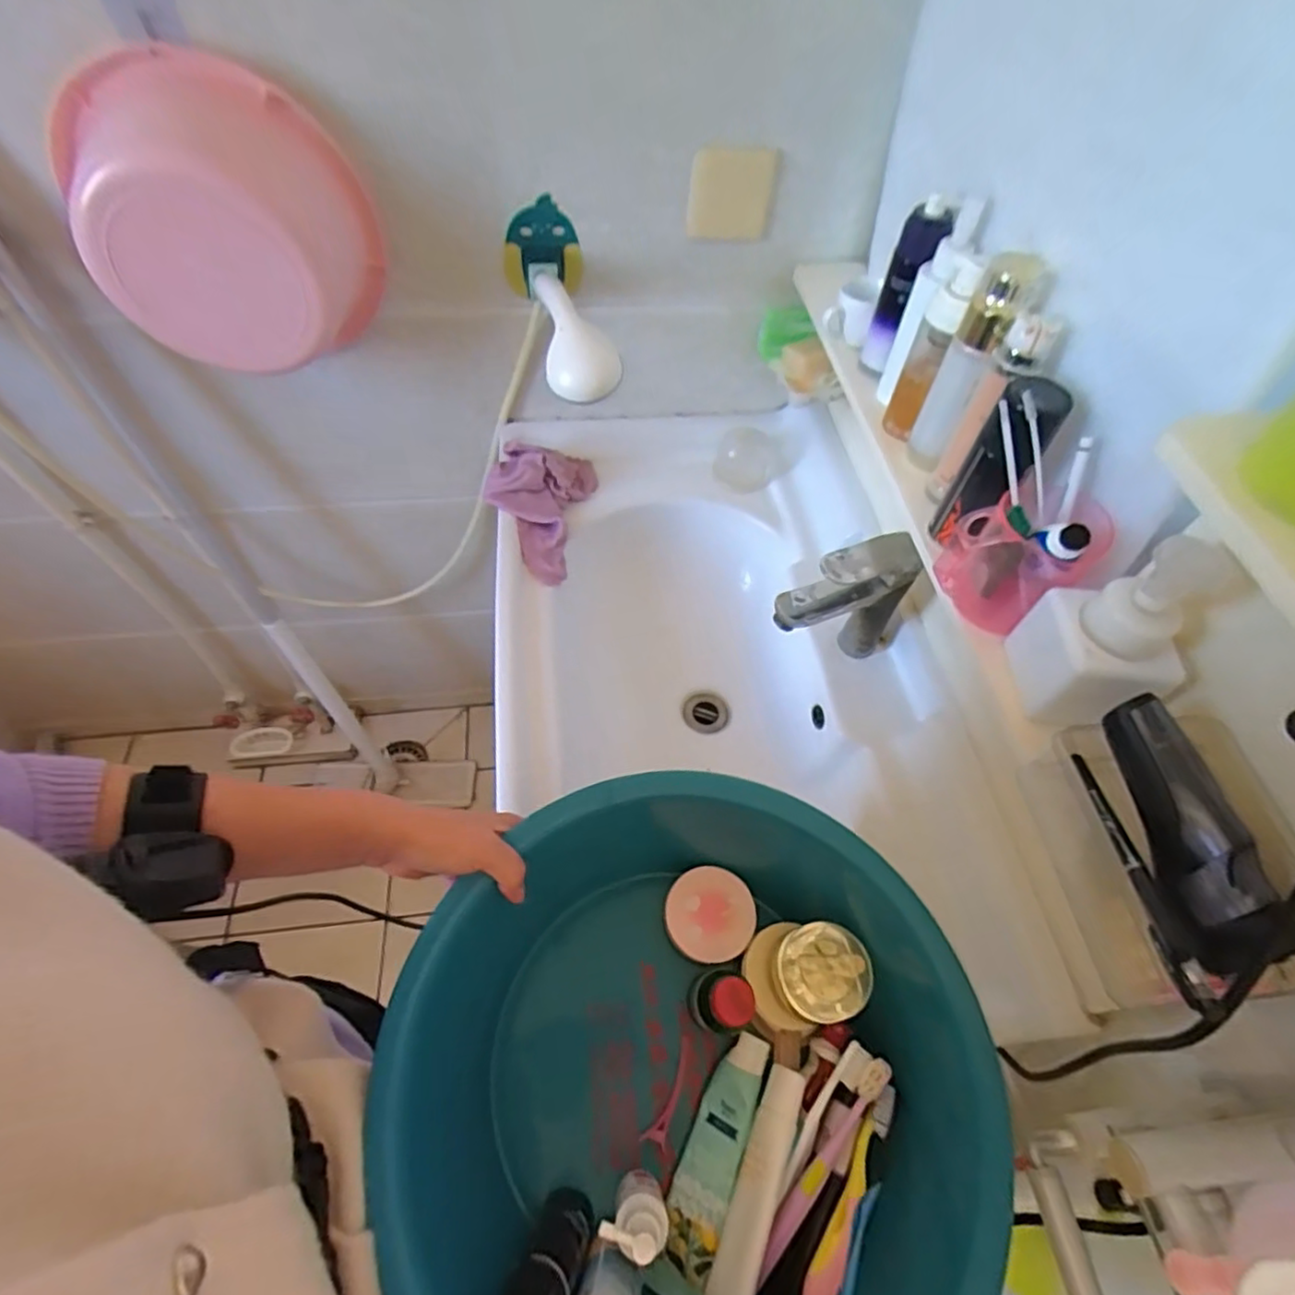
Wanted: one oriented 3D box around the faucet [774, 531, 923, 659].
[{"bbox_3d":[0.207,-0.042,0.676,0.159,0.172,0.041,-11,58,-11],"label":"faucet"}]

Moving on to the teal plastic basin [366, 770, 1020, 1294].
[{"bbox_3d":[0.026,0.293,0.448,0.336,0.163,0.350,1,56,-2],"label":"teal plastic basin"}]

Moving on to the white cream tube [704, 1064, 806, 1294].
[{"bbox_3d":[0.070,0.365,0.423,0.027,0.024,0.155,21,58,11],"label":"white cream tube"}]

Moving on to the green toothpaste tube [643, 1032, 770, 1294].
[{"bbox_3d":[0.046,0.363,0.456,0.039,0.021,0.162,11,64,30],"label":"green toothpaste tube"}]

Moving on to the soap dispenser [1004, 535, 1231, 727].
[{"bbox_3d":[0.285,-0.005,0.392,0.072,0.127,0.080,6,56,1],"label":"soap dispenser"}]

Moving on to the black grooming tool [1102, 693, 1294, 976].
[{"bbox_3d":[0.288,0.094,0.340,0.031,0.041,0.136,-12,76,-11],"label":"black grooming tool"}]

